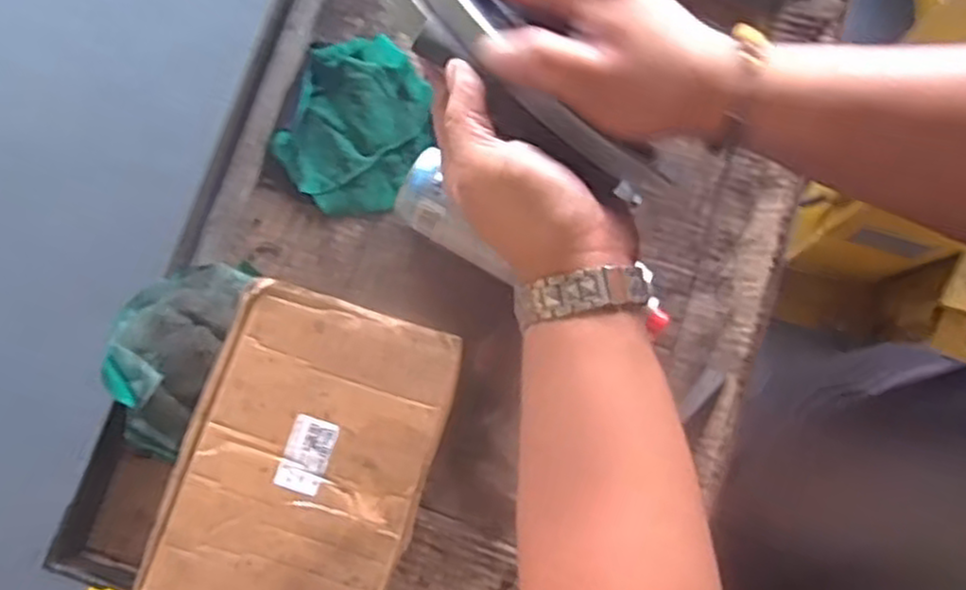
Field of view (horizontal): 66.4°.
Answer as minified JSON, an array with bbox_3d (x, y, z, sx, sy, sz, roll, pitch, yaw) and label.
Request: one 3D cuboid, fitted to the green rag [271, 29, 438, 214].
[{"bbox_3d":[-0.105,-0.141,0.618,0.112,0.028,0.141,22,81,4],"label":"green rag"}]

